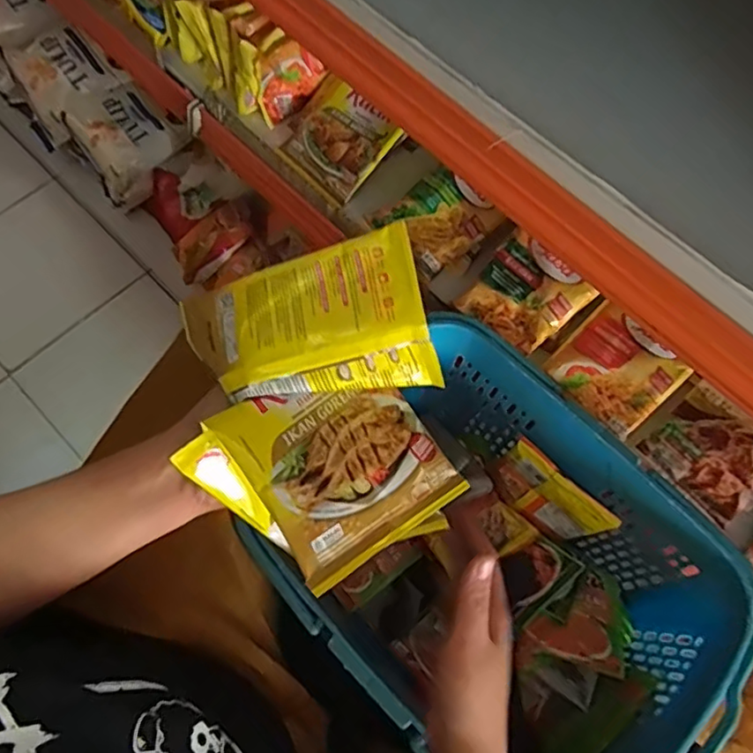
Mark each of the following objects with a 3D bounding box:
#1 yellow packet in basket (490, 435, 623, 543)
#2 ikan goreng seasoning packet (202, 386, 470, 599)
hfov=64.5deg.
[{"bbox_3d":[0.170,0.124,0.601,0.115,0.098,0.014,40,57,9],"label":"yellow packet in basket"},{"bbox_3d":[-0.016,0.043,0.313,0.099,0.012,0.098,-29,81,-29],"label":"ikan goreng seasoning packet"}]

